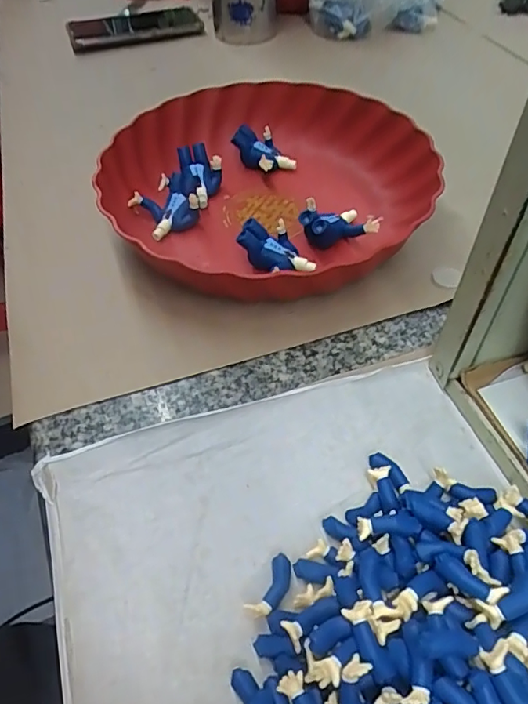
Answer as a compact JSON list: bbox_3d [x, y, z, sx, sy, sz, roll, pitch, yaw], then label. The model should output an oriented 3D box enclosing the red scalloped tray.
[{"bbox_3d":[0.000,-0.127,0.391,0.243,0.050,0.240,29,57,23],"label":"red scalloped tray"}]

